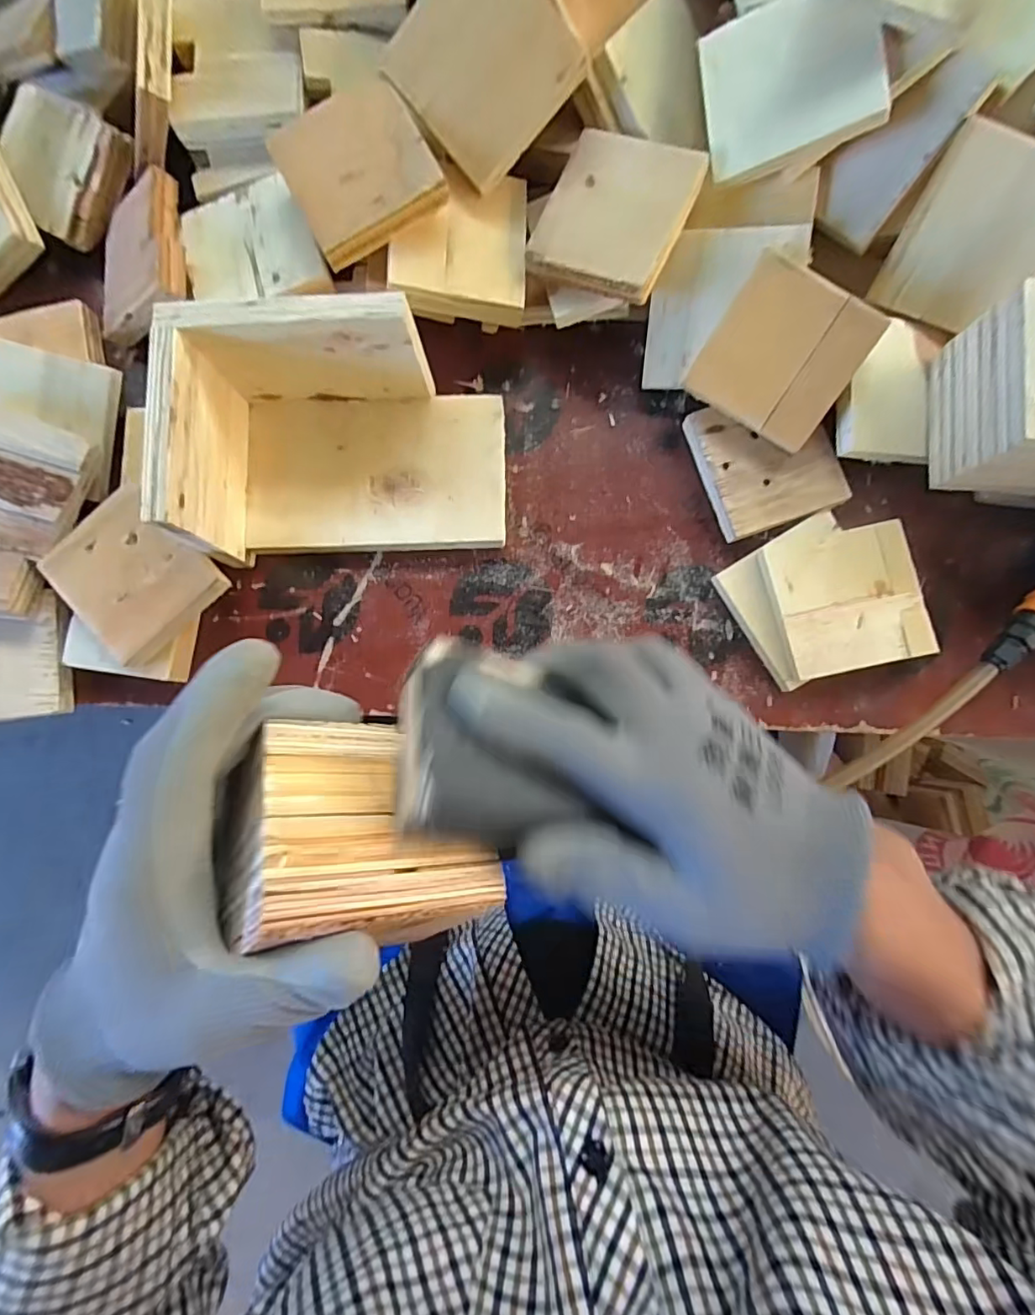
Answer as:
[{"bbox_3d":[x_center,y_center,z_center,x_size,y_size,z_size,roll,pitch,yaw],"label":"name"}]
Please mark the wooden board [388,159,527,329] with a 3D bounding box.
[{"bbox_3d":[-0.037,-0.269,0.360,0.086,0.015,0.086,1,89,-13],"label":"wooden board"}]

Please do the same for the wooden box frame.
[{"bbox_3d":[-0.106,-0.134,0.345,0.191,0.085,0.125,-2,85,1],"label":"wooden box frame"}]

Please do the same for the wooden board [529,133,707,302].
[{"bbox_3d":[0.060,-0.276,0.346,0.083,0.010,0.090,27,92,14],"label":"wooden board"}]

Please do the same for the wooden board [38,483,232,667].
[{"bbox_3d":[-0.250,-0.053,0.356,0.097,0.013,0.080,43,87,3],"label":"wooden board"}]

